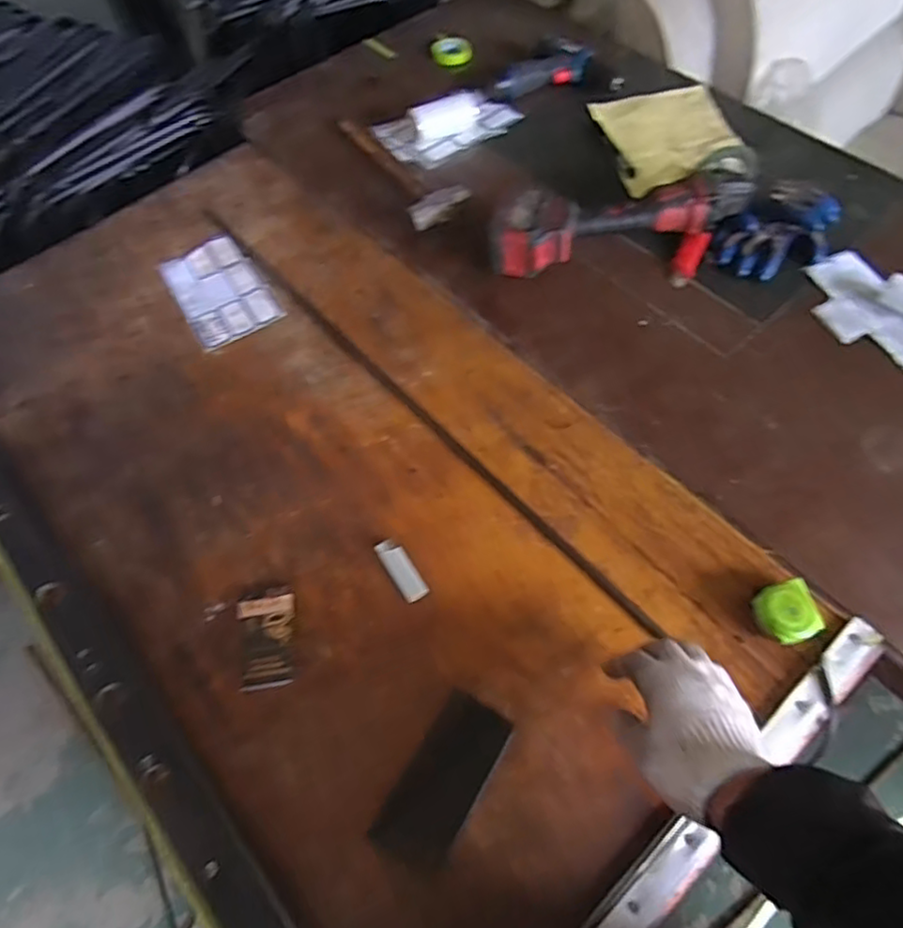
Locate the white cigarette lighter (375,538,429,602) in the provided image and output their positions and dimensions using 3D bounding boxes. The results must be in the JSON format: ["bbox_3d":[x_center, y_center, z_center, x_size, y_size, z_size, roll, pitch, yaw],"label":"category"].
[{"bbox_3d":[-0.056,0.115,0.724,0.027,0.015,0.082,-30,63,-13],"label":"white cigarette lighter"}]

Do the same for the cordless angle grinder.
[{"bbox_3d":[0.248,-0.329,0.912,0.389,0.093,0.151,-12,60,-4],"label":"cordless angle grinder"}]

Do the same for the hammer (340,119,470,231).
[{"bbox_3d":[-0.084,-0.488,1.038,0.094,0.025,0.303,-28,62,-12],"label":"hammer"}]

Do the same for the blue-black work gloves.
[{"bbox_3d":[0.467,-0.328,0.922,0.201,0.042,0.127,-38,65,-18],"label":"blue-black work gloves"}]

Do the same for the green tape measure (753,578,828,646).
[{"bbox_3d":[0.340,0.152,0.658,0.060,0.032,0.059,-20,61,-8],"label":"green tape measure"}]

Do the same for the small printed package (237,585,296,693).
[{"bbox_3d":[-0.191,0.179,0.680,0.056,0.013,0.106,-12,60,-3],"label":"small printed package"}]

